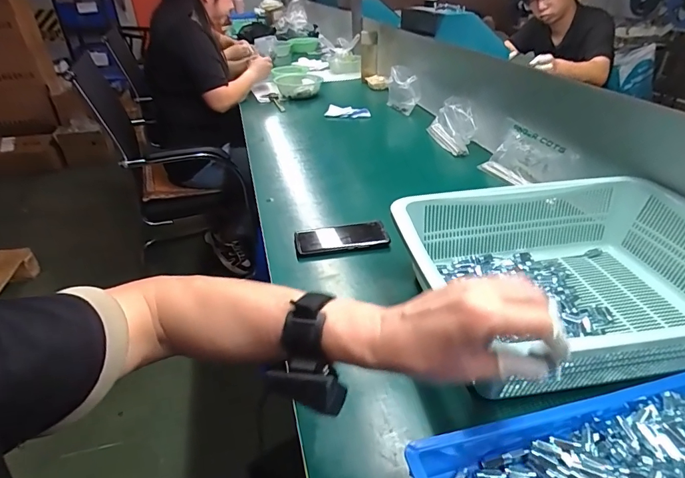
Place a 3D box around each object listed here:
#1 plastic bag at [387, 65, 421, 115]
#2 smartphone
[{"bbox_3d":[0.201,-0.498,1.406,0.135,0.137,0.039,32,48,28],"label":"plastic bag"},{"bbox_3d":[-0.003,-0.005,0.752,0.163,0.014,0.085,-9,35,-6],"label":"smartphone"}]

